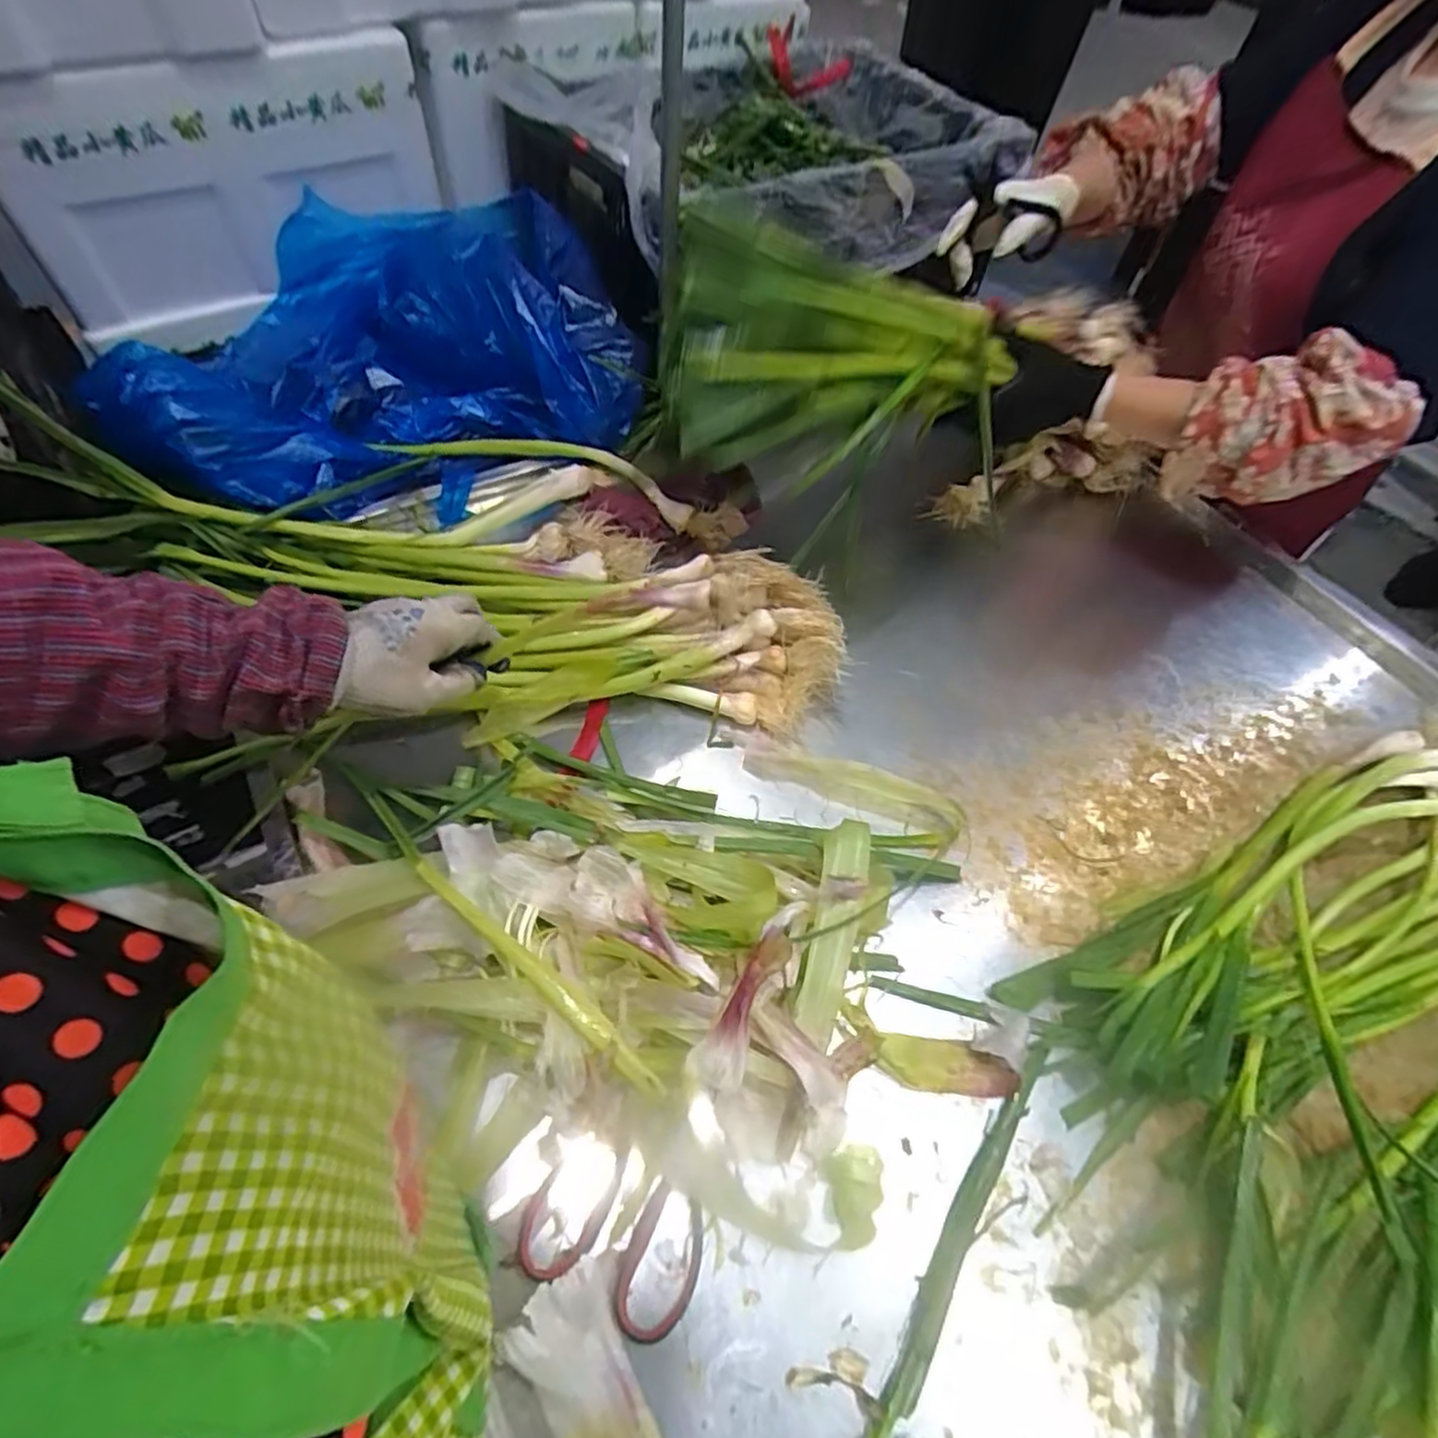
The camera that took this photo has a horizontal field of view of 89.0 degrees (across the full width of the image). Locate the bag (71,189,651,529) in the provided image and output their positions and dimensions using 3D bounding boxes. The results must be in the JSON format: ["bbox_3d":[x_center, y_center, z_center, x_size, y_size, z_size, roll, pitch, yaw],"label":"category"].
[{"bbox_3d":[-0.407,-0.453,0.855,0.539,0.158,0.454,-22,60,-19],"label":"bag"}]

